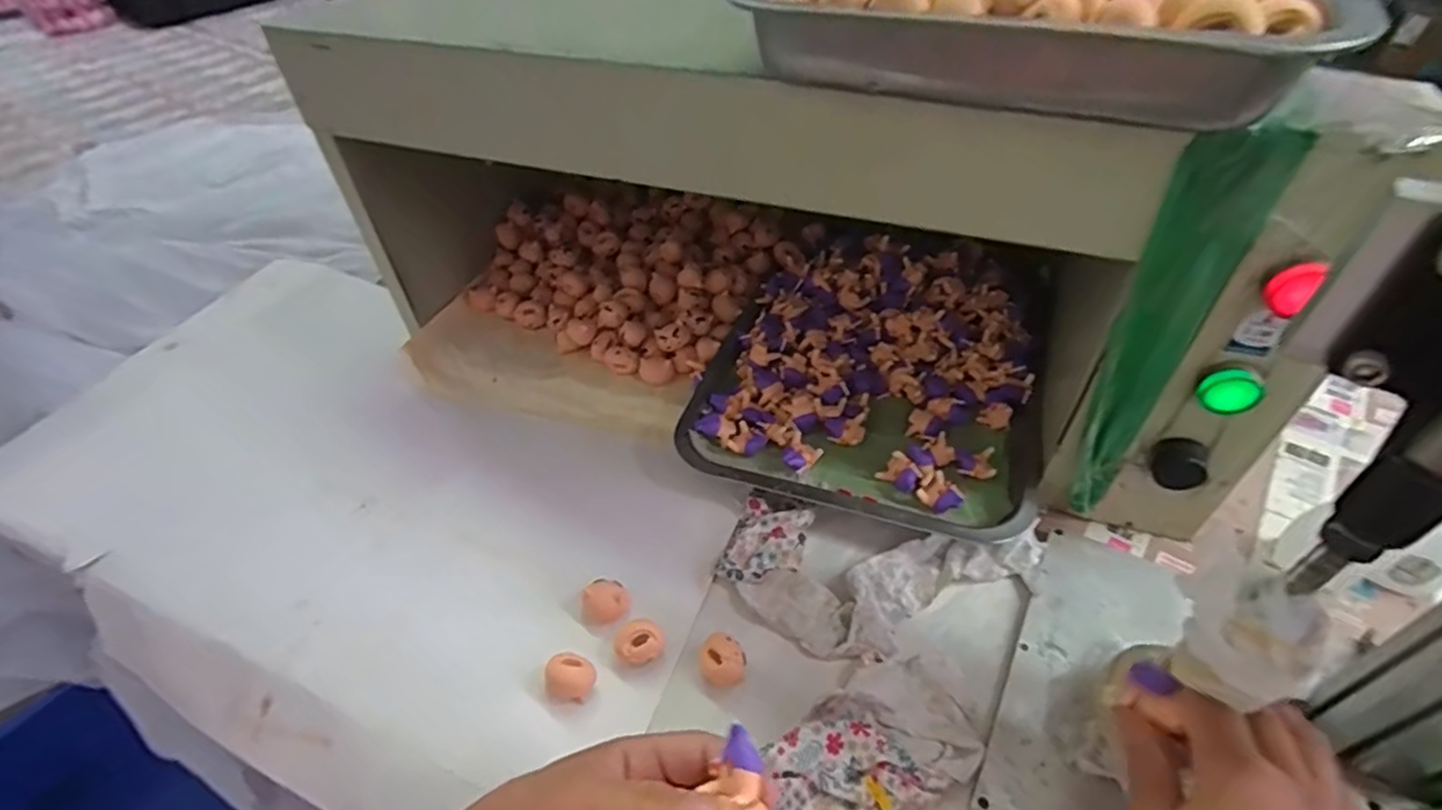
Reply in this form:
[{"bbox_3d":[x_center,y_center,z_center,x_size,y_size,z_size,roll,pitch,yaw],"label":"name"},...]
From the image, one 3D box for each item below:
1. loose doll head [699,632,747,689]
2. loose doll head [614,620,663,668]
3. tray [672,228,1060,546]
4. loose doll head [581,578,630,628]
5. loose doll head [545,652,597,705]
[{"bbox_3d":[0.001,0.158,0.403,0.027,0.020,0.028,-3,49,3],"label":"loose doll head"},{"bbox_3d":[-0.051,0.149,0.413,0.030,0.021,0.025,-13,49,-6],"label":"loose doll head"},{"bbox_3d":[0.133,-0.046,0.548,0.262,0.045,0.318,16,52,18],"label":"tray"},{"bbox_3d":[-0.076,0.131,0.432,0.028,0.021,0.027,12,51,15],"label":"loose doll head"},{"bbox_3d":[-0.092,0.168,0.400,0.027,0.022,0.025,18,53,20],"label":"loose doll head"}]

